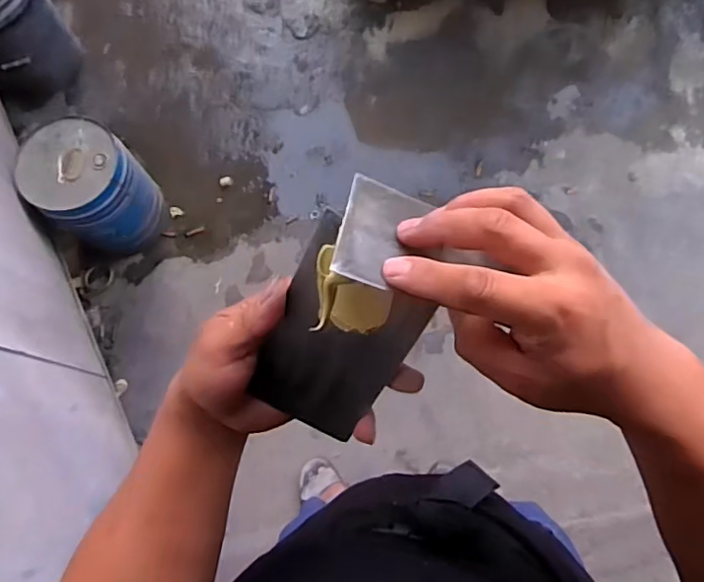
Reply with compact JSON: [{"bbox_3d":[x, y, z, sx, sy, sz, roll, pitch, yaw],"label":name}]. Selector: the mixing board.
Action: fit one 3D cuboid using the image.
[{"bbox_3d":[-0.009,0.030,0.318,0.071,0.134,0.008,30,35,4],"label":"mixing board"}]

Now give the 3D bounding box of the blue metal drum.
[{"bbox_3d":[-0.687,-0.276,1.549,0.243,0.342,0.262,0,76,1],"label":"blue metal drum"}]

